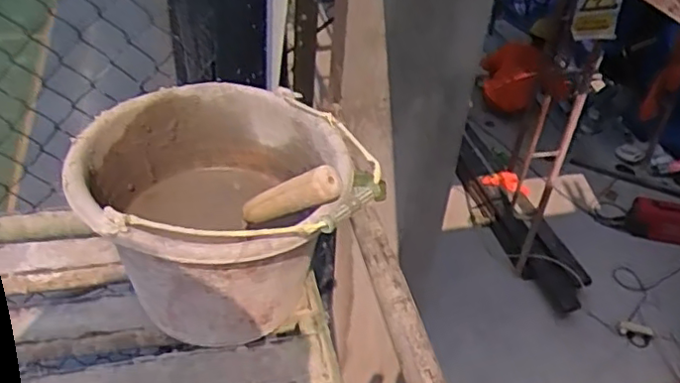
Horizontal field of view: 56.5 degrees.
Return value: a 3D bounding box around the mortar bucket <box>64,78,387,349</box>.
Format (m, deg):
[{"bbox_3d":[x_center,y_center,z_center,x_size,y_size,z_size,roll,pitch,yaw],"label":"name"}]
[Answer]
[{"bbox_3d":[-0.138,0.028,0.703,0.271,0.200,0.307,-12,42,-21],"label":"mortar bucket"}]

